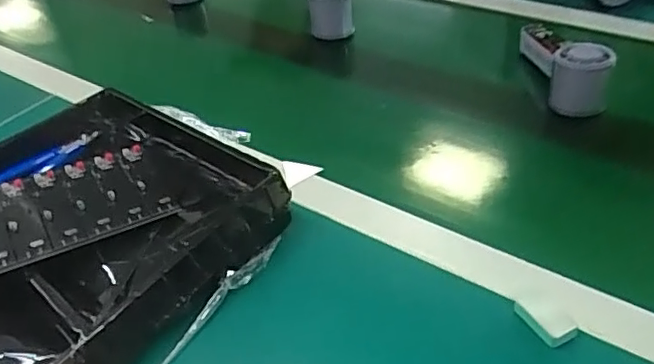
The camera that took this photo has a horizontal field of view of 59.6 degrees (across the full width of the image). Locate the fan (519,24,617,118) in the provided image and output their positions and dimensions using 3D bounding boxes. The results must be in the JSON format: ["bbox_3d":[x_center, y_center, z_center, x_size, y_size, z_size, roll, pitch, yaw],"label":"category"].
[{"bbox_3d":[0.259,-0.135,0.627,0.057,0.063,0.138,-4,41,3],"label":"fan"}]

